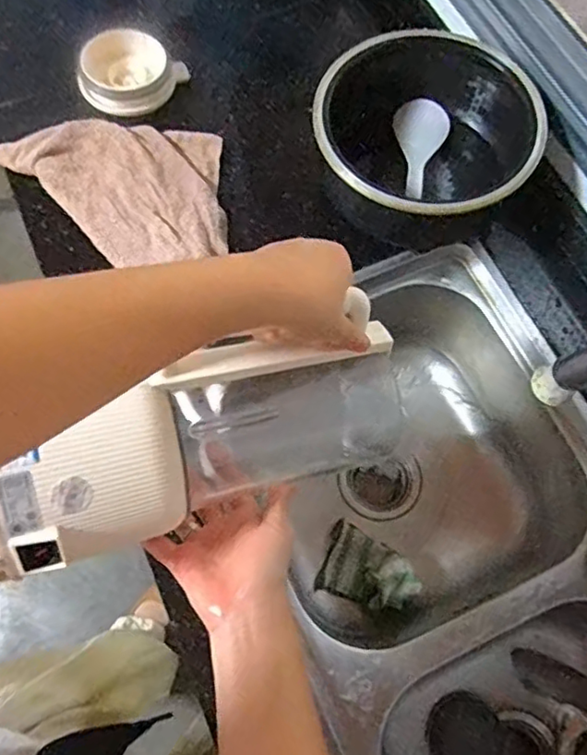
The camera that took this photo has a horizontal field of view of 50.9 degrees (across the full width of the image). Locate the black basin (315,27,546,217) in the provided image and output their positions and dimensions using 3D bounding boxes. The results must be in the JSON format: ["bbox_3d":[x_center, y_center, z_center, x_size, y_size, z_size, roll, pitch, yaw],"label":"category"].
[{"bbox_3d":[0.139,-0.249,0.688,0.224,0.119,0.210,0,69,0],"label":"black basin"}]

